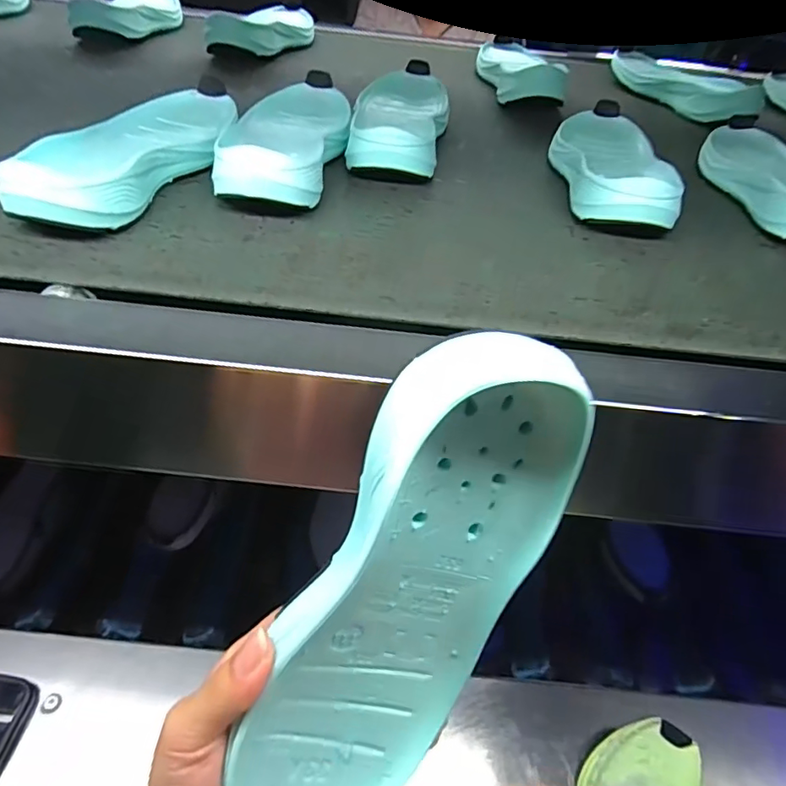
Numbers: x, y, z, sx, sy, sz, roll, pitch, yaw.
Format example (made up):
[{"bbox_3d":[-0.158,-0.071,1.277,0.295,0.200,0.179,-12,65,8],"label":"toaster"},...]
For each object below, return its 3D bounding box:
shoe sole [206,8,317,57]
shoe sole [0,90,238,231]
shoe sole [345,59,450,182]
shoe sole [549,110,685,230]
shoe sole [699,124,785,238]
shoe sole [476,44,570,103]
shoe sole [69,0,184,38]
[{"bbox_3d":[-0.160,-0.484,0.711,0.084,0.041,0.224,12,44,6],"label":"shoe sole"},{"bbox_3d":[-0.193,-0.180,0.404,0.087,0.035,0.219,12,44,5],"label":"shoe sole"},{"bbox_3d":[0.008,-0.260,0.512,0.084,0.036,0.223,8,44,1],"label":"shoe sole"},{"bbox_3d":[0.189,-0.208,0.475,0.097,0.039,0.230,11,44,5],"label":"shoe sole"},{"bbox_3d":[0.335,-0.193,0.477,0.092,0.040,0.224,7,44,1],"label":"shoe sole"},{"bbox_3d":[0.152,-0.411,0.676,0.088,0.041,0.210,3,44,-4],"label":"shoe sole"},{"bbox_3d":[-0.346,-0.520,0.726,0.095,0.041,0.216,4,44,-3],"label":"shoe sole"}]

